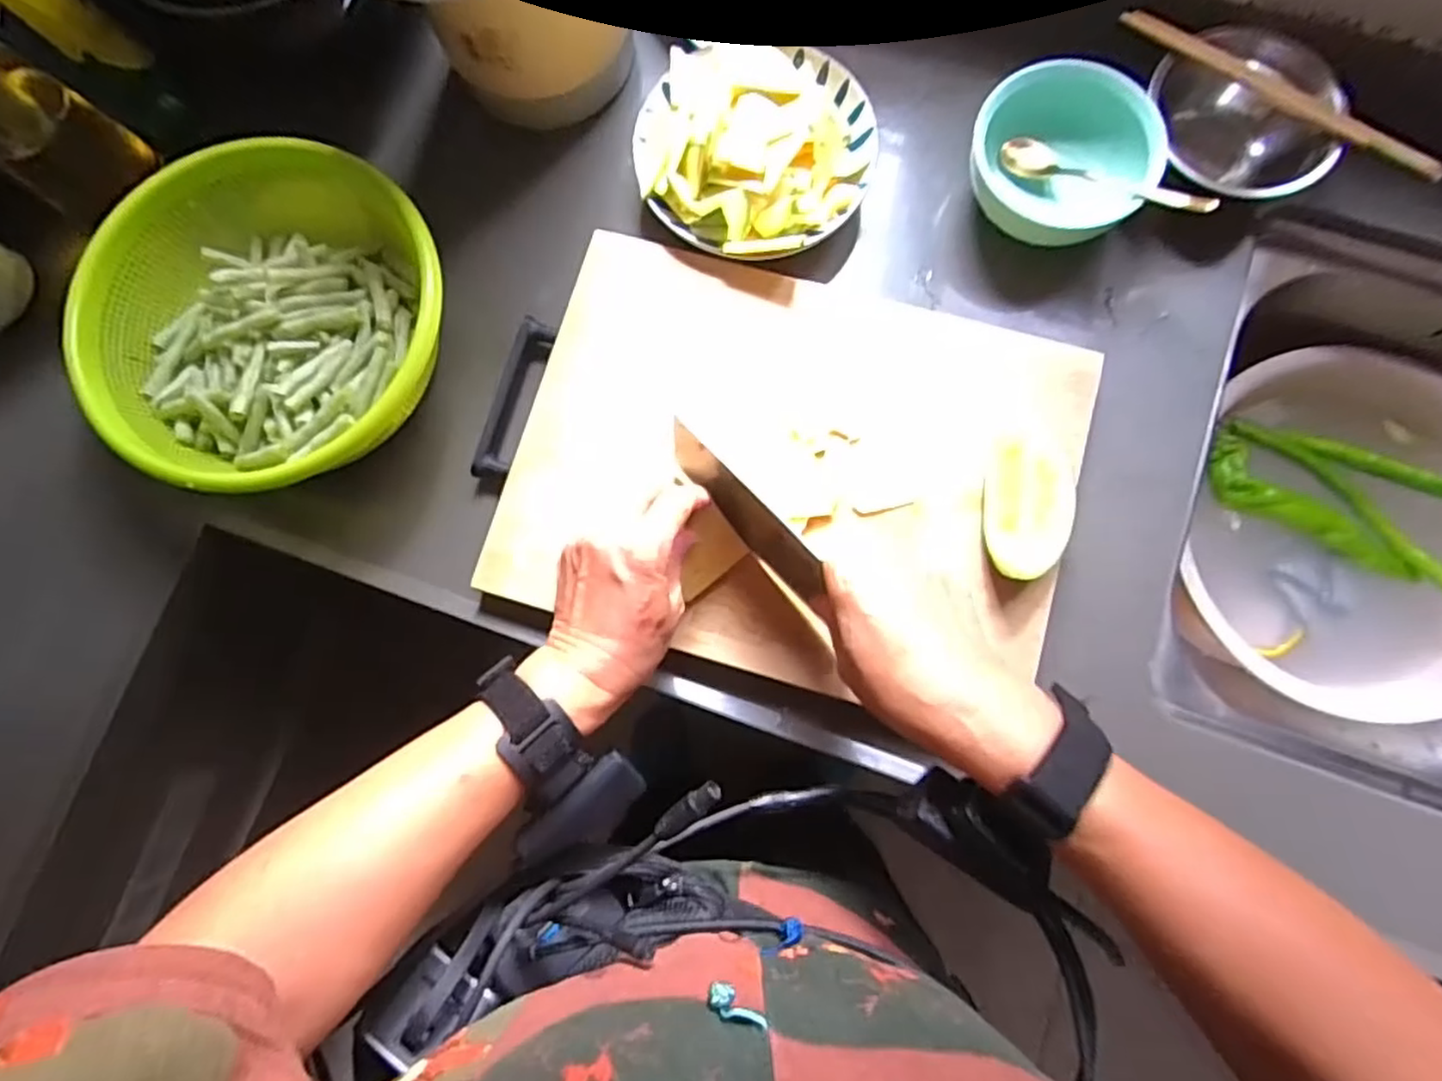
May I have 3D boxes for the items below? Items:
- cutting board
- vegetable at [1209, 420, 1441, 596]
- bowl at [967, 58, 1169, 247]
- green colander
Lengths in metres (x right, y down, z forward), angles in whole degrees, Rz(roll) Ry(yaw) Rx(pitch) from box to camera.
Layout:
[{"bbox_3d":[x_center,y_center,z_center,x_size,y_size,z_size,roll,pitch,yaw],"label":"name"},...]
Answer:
[{"bbox_3d":[0.046,-0.050,0.470,0.367,0.012,0.277,16,82,5],"label":"cutting board"},{"bbox_3d":[0.577,-0.017,0.585,0.295,0.052,0.124,26,82,6],"label":"vegetable"},{"bbox_3d":[0.249,-0.280,0.497,0.123,0.066,0.123,0,81,2],"label":"bowl"},{"bbox_3d":[-0.309,-0.154,0.486,0.233,0.090,0.226,0,81,2],"label":"green colander"}]

